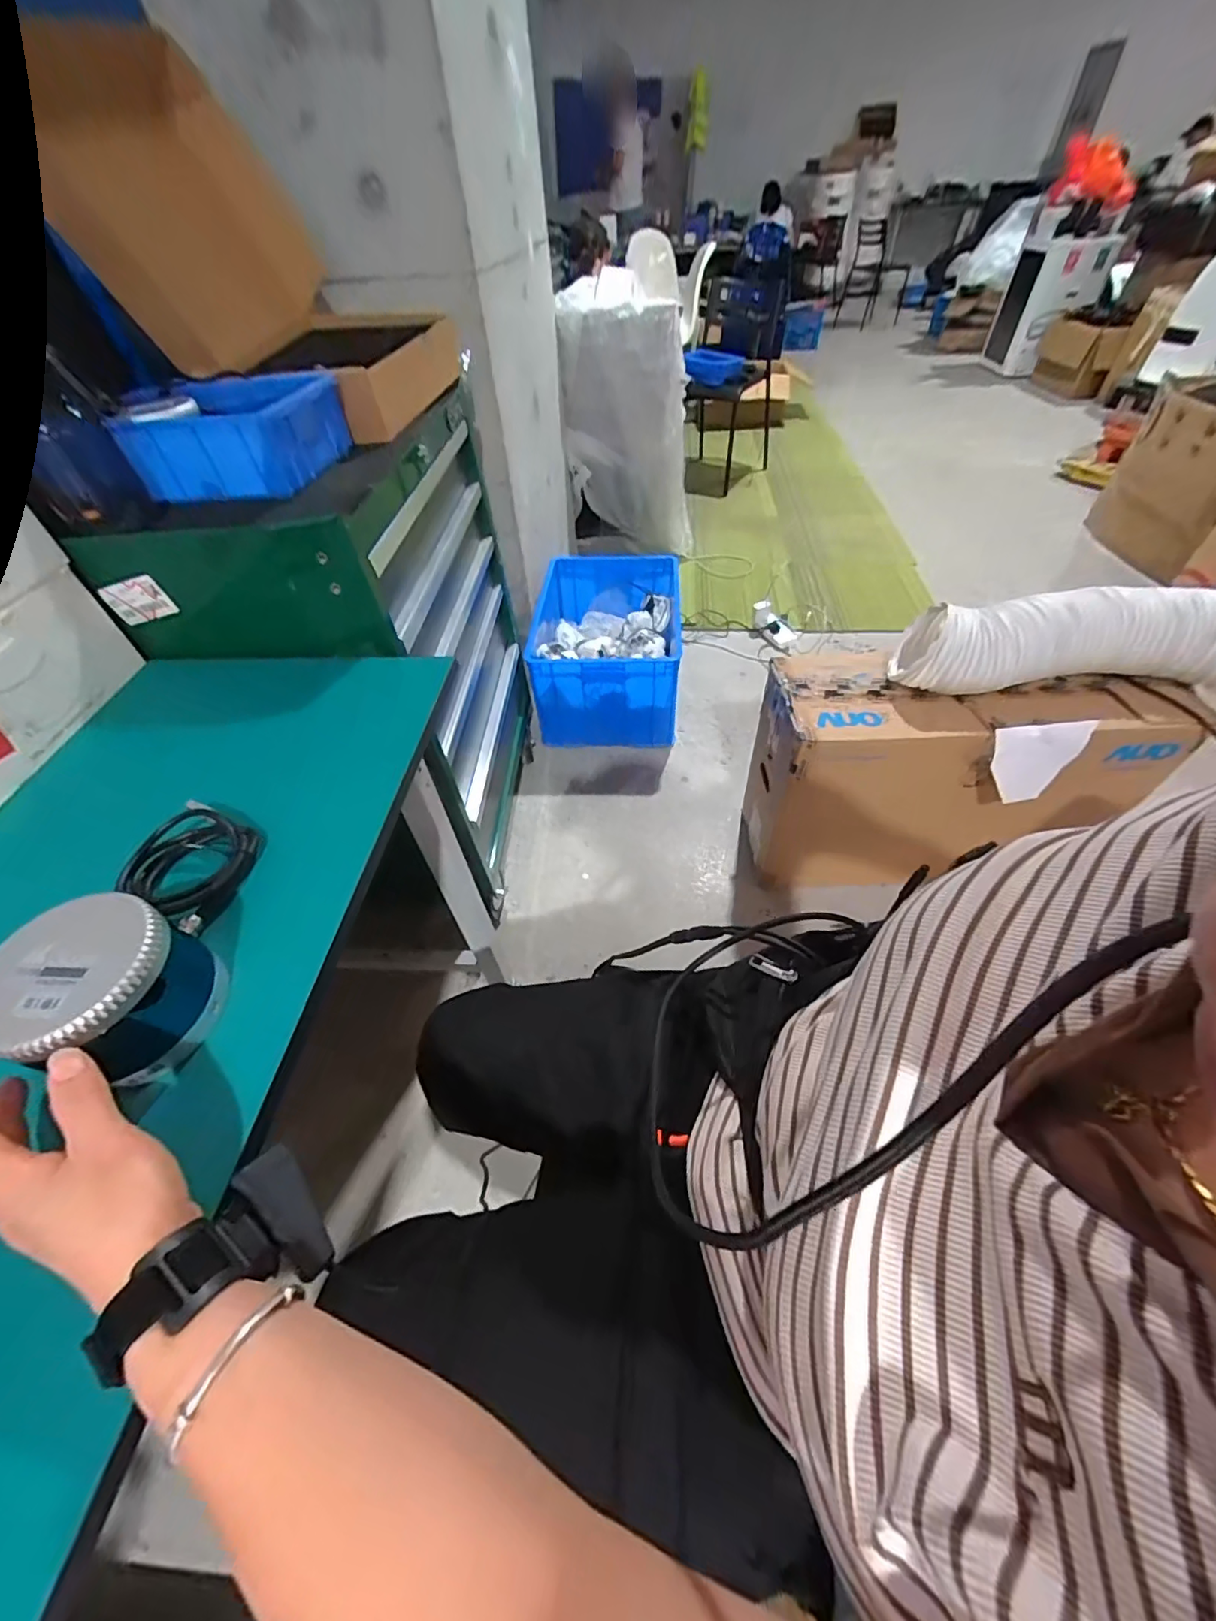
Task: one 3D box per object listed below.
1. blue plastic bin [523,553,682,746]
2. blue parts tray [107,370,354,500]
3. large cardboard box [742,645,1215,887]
[{"bbox_3d":[-0.006,-0.483,1.641,0.458,0.292,0.562,-2,49,2],"label":"blue plastic bin"},{"bbox_3d":[-0.446,-0.458,0.663,0.201,0.082,0.187,-5,49,0],"label":"blue parts tray"},{"bbox_3d":[0.668,-0.059,1.130,0.678,0.457,0.247,2,49,5],"label":"large cardboard box"}]

